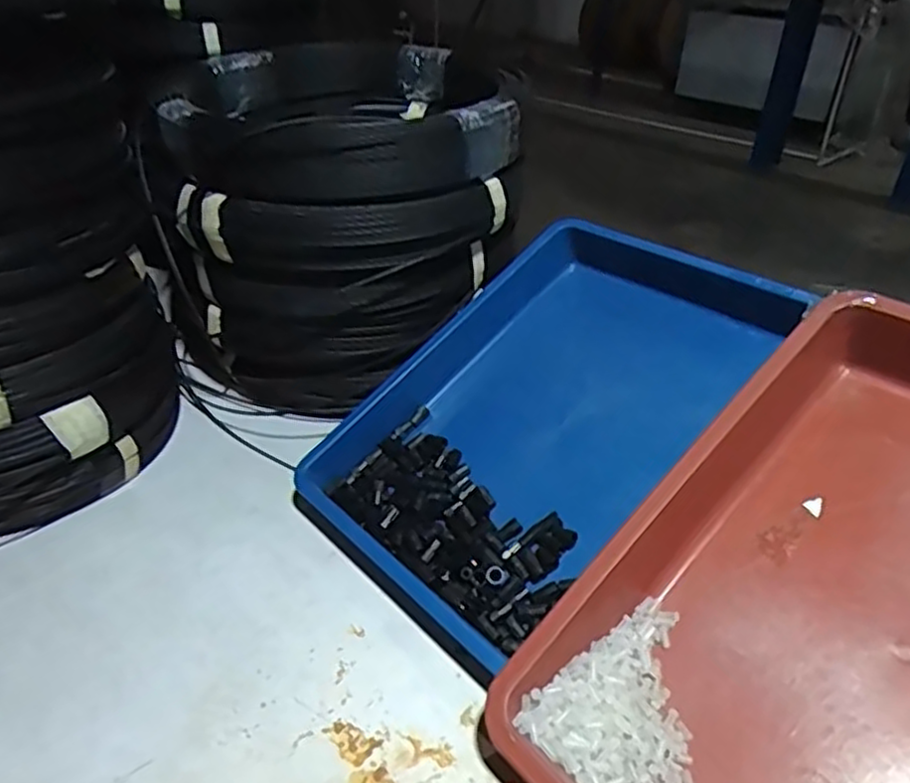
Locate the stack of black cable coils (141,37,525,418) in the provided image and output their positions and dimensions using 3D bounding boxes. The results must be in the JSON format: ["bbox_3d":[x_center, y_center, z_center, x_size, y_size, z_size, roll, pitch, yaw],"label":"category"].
[{"bbox_3d":[-0.092,-0.157,0.652,0.286,0.233,0.296,6,33,7],"label":"stack of black cable coils"}]

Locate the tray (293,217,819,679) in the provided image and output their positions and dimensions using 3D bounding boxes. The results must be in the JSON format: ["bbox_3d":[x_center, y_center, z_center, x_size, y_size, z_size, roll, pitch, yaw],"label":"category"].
[{"bbox_3d":[0.058,0.009,0.508,0.323,0.057,0.207,-43,54,-16],"label":"tray"}]

